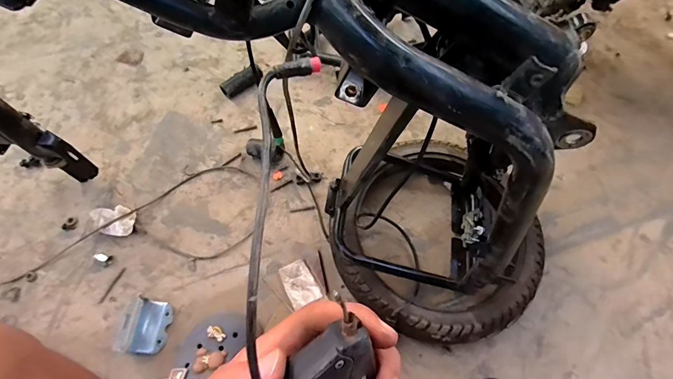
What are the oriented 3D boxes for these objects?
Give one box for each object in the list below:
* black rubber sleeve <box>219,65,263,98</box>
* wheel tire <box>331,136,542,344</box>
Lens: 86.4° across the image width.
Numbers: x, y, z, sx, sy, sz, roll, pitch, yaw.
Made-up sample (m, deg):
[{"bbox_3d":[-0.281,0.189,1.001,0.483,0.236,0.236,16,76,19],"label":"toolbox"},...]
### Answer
[{"bbox_3d":[-0.213,-0.243,0.806,0.097,0.025,0.034,-33,69,-3],"label":"black rubber sleeve"},{"bbox_3d":[0.184,0.089,0.635,0.320,0.071,0.347,1,63,-3],"label":"wheel tire"}]

